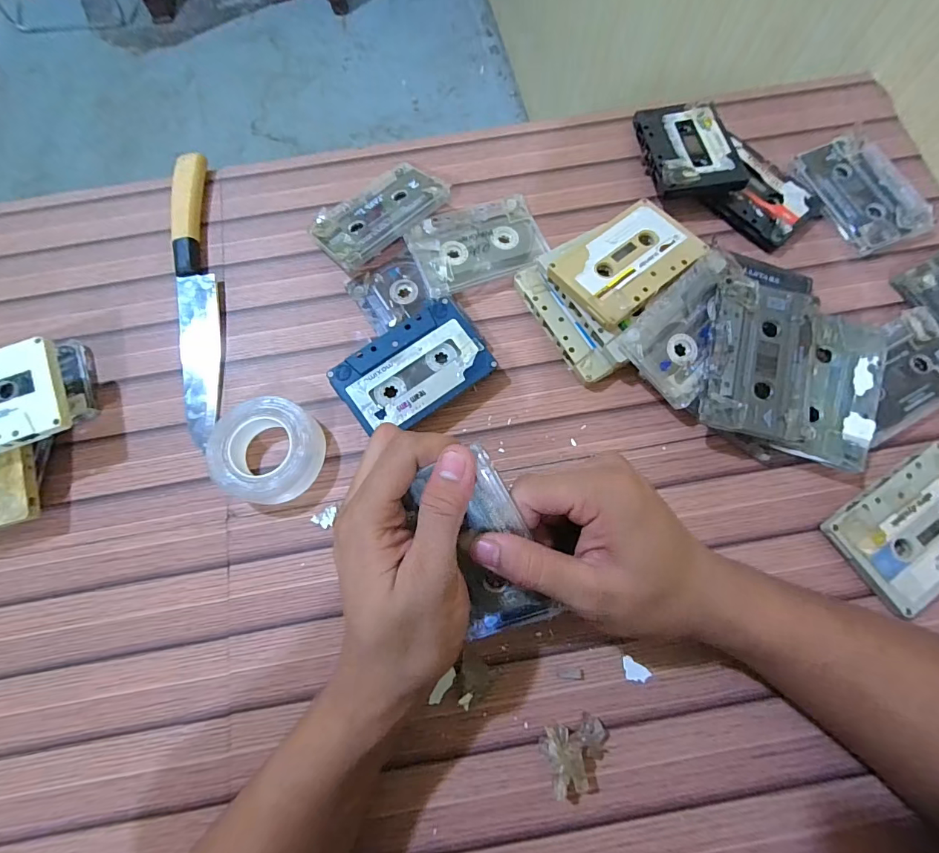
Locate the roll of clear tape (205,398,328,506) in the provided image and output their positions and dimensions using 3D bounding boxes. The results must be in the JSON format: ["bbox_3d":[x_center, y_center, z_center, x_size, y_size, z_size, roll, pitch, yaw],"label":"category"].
[{"bbox_3d":[-0.138,0.014,0.290,0.072,0.022,0.067,0,74,1],"label":"roll of clear tape"}]

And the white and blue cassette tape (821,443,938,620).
[{"bbox_3d":[0.280,0.062,0.268,0.100,0.012,0.064,-32,76,-8],"label":"white and blue cassette tape"}]

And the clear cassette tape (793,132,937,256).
[{"bbox_3d":[0.311,-0.187,0.339,0.067,0.006,0.099,-20,74,-5],"label":"clear cassette tape"}]

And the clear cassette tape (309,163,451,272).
[{"bbox_3d":[-0.072,-0.166,0.334,0.099,0.011,0.065,-39,63,-10],"label":"clear cassette tape"}]

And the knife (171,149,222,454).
[{"bbox_3d":[-0.211,-0.106,0.330,0.029,0.020,0.242,-12,74,-3],"label":"knife"}]

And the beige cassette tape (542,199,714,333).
[{"bbox_3d":[0.113,-0.116,0.305,0.103,0.009,0.065,-37,71,-14],"label":"beige cassette tape"}]

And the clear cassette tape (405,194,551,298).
[{"bbox_3d":[0.006,-0.141,0.331,0.100,0.014,0.061,-25,75,-6],"label":"clear cassette tape"}]

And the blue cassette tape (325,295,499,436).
[{"bbox_3d":[-0.037,-0.039,0.294,0.100,0.010,0.060,-34,76,-9],"label":"blue cassette tape"}]

